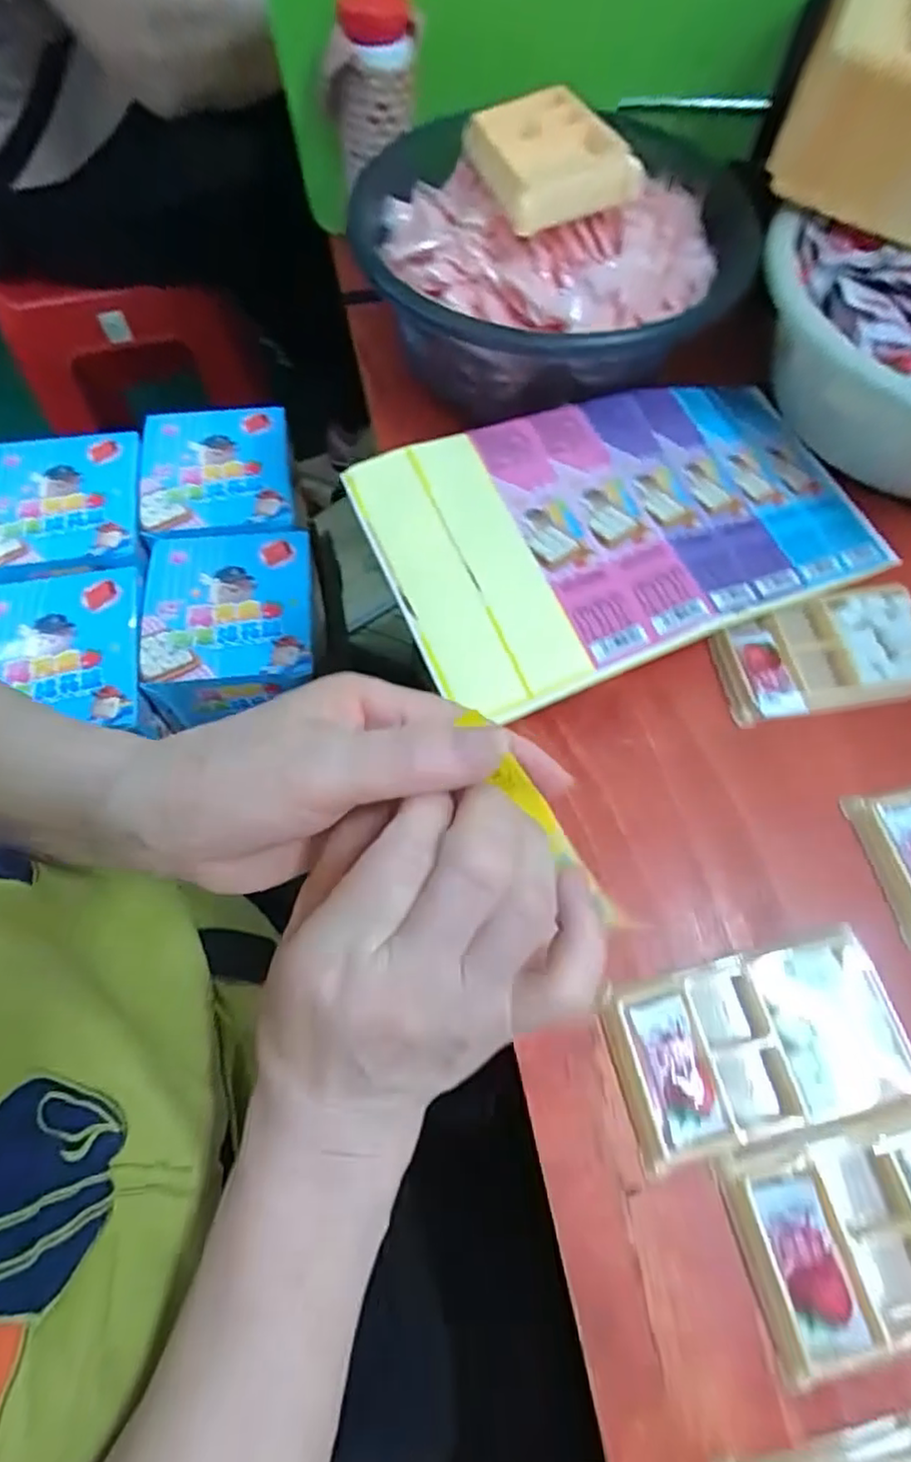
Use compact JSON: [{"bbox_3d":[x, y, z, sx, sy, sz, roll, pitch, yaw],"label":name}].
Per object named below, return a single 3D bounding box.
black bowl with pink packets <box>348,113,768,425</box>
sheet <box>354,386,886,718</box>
[{"bbox_3d":[0.074,-0.327,0.450,0.269,0.079,0.250,0,66,0],"label":"black bowl with pink packets"},{"bbox_3d":[0.117,-0.133,0.395,0.308,0.053,0.173,-22,68,-10],"label":"sheet"}]

